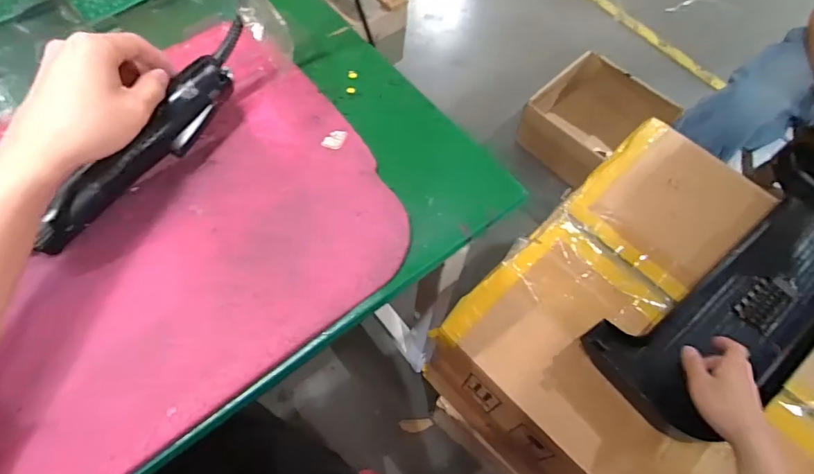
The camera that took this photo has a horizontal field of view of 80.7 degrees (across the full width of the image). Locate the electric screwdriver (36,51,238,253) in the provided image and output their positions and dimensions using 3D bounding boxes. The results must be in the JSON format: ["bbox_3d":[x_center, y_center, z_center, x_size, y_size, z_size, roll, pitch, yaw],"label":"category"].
[{"bbox_3d":[-0.213,-0.067,0.379,0.033,0.032,0.194,38,78,16],"label":"electric screwdriver"}]

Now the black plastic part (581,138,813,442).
[{"bbox_3d":[0.472,0.061,0.651,0.507,0.074,0.194,-29,67,-18],"label":"black plastic part"}]

